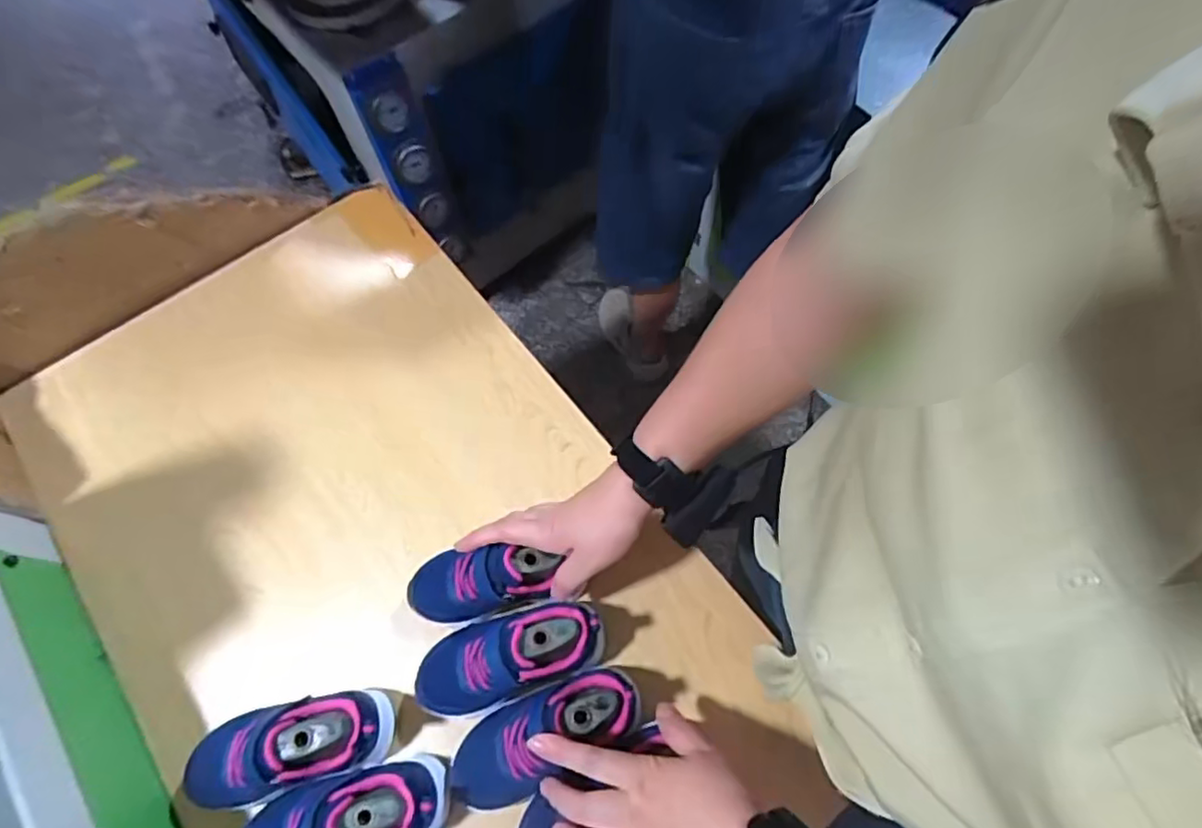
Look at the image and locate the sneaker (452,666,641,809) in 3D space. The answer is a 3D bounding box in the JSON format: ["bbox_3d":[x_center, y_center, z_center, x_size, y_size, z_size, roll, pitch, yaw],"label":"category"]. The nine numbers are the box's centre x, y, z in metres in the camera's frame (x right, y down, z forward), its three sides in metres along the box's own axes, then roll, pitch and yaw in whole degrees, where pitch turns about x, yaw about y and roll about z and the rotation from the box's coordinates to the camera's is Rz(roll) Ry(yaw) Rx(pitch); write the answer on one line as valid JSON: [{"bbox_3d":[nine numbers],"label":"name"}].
[{"bbox_3d":[-0.043,0.252,0.500,0.150,0.094,0.064,-29,68,1],"label":"sneaker"}]

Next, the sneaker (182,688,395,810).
[{"bbox_3d":[-0.250,0.258,0.492,0.160,0.071,0.066,-15,67,-5],"label":"sneaker"}]

